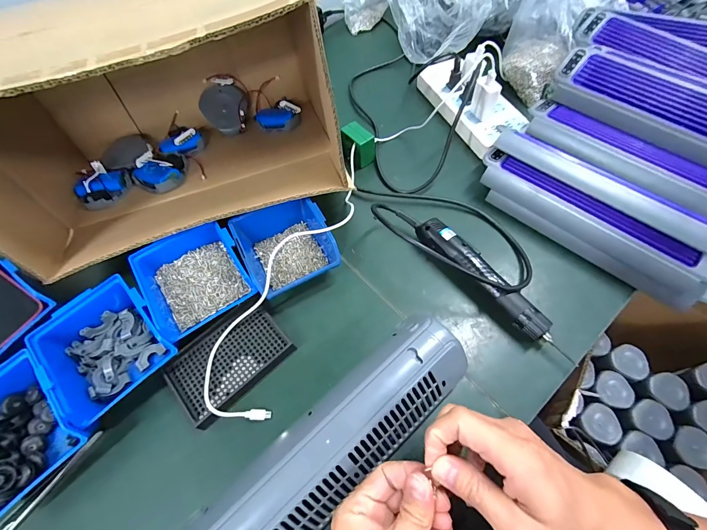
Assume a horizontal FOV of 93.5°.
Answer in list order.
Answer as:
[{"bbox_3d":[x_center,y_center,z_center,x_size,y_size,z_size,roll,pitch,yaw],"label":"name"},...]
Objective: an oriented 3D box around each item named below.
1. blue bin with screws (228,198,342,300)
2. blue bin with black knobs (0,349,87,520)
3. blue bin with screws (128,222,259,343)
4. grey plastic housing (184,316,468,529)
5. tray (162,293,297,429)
[{"bbox_3d":[-0.091,-0.027,0.452,0.114,0.058,0.131,-27,64,-10],"label":"blue bin with screws"},{"bbox_3d":[-0.361,0.180,0.358,0.136,0.067,0.119,37,71,20],"label":"blue bin with black knobs"},{"bbox_3d":[-0.203,0.015,0.433,0.121,0.055,0.138,-33,64,-14],"label":"blue bin with screws"},{"bbox_3d":[-0.018,0.167,0.305,0.308,0.054,0.088,-39,65,-16],"label":"grey plastic housing"},{"bbox_3d":[-0.147,0.111,0.403,0.136,0.019,0.094,-38,65,-16],"label":"tray"}]

